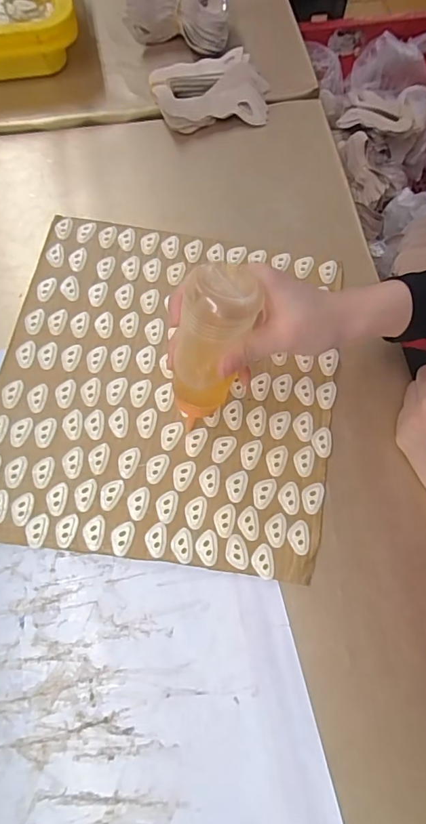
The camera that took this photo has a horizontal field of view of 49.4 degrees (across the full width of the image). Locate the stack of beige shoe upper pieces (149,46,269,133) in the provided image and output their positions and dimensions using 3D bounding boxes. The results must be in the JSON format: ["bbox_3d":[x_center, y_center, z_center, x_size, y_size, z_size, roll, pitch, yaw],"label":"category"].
[{"bbox_3d":[-0.004,-0.352,0.508,0.121,0.027,0.081,-12,72,-7],"label":"stack of beige shoe upper pieces"}]

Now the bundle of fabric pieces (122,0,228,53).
[{"bbox_3d":[-0.039,-0.451,0.522,0.115,0.055,0.078,3,71,-2],"label":"bundle of fabric pieces"}]

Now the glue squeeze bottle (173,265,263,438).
[{"bbox_3d":[-0.002,-0.040,0.313,0.047,0.112,0.042,17,43,3],"label":"glue squeeze bottle"}]

